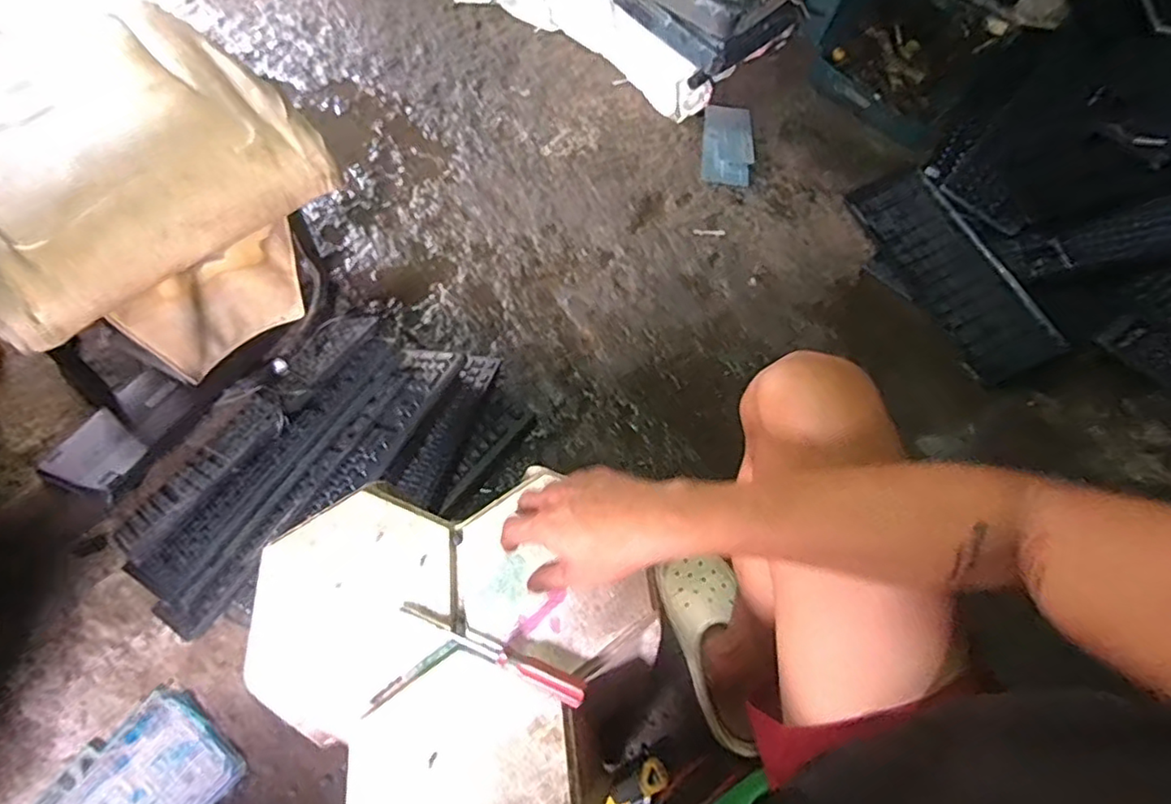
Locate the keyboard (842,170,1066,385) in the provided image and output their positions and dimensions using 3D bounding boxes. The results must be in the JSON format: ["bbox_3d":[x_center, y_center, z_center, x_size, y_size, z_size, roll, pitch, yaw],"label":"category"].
[{"bbox_3d":[0.665,-0.243,1.124,0.177,0.040,0.444,-20,66,-10],"label":"keyboard"}]

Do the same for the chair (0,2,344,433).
[{"bbox_3d":[-0.598,-0.237,0.870,0.440,0.350,0.408,39,68,17],"label":"chair"}]

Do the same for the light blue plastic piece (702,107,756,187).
[{"bbox_3d":[0.296,-0.529,1.271,0.103,0.013,0.207,7,66,3],"label":"light blue plastic piece"}]

